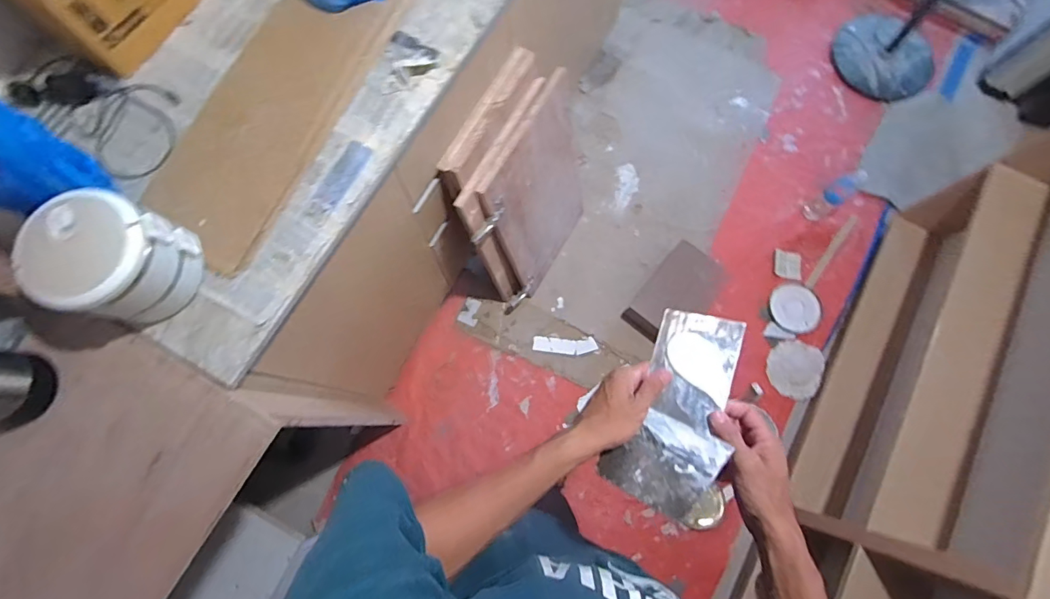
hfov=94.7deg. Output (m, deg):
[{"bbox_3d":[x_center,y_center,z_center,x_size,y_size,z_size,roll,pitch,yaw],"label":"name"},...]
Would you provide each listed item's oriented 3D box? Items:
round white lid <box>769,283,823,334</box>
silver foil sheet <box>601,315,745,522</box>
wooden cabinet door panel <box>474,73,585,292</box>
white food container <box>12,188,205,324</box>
[{"bbox_3d":[0.856,0.025,1.527,0.155,0.021,0.159,9,75,1],"label":"round white lid"},{"bbox_3d":[0.175,0.114,0.540,0.096,0.055,0.226,25,66,5],"label":"silver foil sheet"},{"bbox_3d":[0.054,-0.263,1.303,0.027,0.598,0.365,27,75,21],"label":"wooden cabinet door panel"},{"bbox_3d":[-0.502,-0.044,0.602,0.128,0.131,0.136,8,75,1],"label":"white food container"}]

